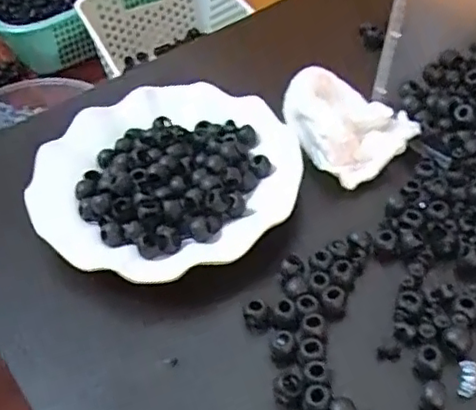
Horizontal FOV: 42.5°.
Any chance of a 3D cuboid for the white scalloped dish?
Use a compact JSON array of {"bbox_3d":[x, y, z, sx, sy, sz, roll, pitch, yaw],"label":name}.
[{"bbox_3d":[-0.051,-0.025,0.424,0.176,0.024,0.169,-4,46,4],"label":"white scalloped dish"}]

